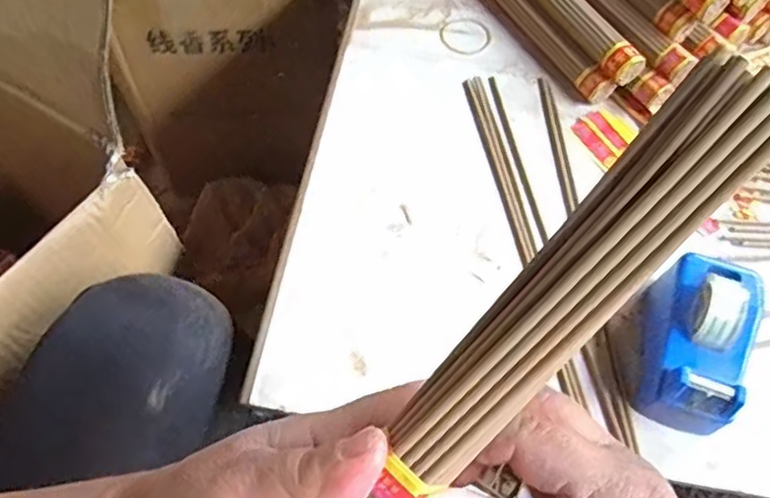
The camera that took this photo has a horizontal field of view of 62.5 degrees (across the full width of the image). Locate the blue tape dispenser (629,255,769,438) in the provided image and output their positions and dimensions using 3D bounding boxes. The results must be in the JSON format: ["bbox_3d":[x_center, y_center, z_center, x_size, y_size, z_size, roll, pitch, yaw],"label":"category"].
[{"bbox_3d":[0.194,0.059,0.395,0.057,0.061,0.103,20,62,9],"label":"blue tape dispenser"}]

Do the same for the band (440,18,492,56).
[{"bbox_3d":[0.072,-0.191,0.565,0.045,0.004,0.046,1,61,-2],"label":"band"}]

